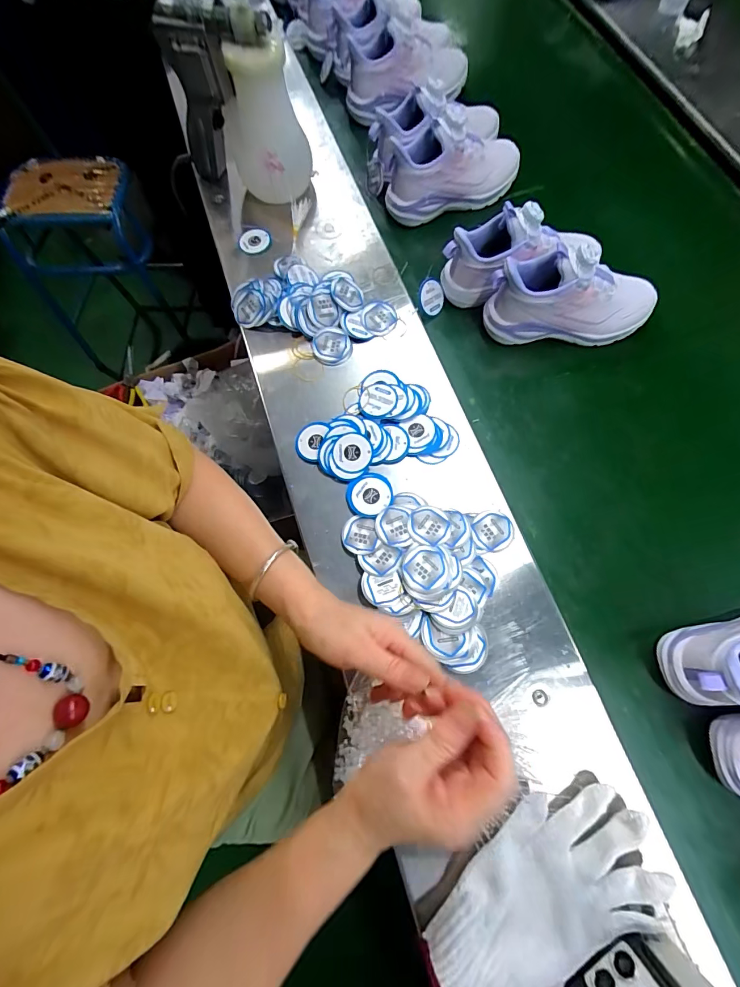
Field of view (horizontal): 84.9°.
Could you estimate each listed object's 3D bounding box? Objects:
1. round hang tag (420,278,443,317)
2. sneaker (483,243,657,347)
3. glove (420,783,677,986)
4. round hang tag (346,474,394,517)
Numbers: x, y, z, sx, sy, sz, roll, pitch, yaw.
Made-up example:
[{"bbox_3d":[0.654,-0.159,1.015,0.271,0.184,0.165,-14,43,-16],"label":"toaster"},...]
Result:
[{"bbox_3d":[0.088,-0.276,0.573,0.036,0.050,0.004,-45,45,-3],"label":"round hang tag"},{"bbox_3d":[0.263,-0.254,0.520,0.209,0.107,0.072,3,79,1],"label":"sneaker"},{"bbox_3d":[0.145,0.340,0.340,0.207,0.044,0.123,-24,80,-4],"label":"glove"},{"bbox_3d":[-0.001,0.001,0.473,0.053,0.010,0.051,0,79,0],"label":"round hang tag"}]

